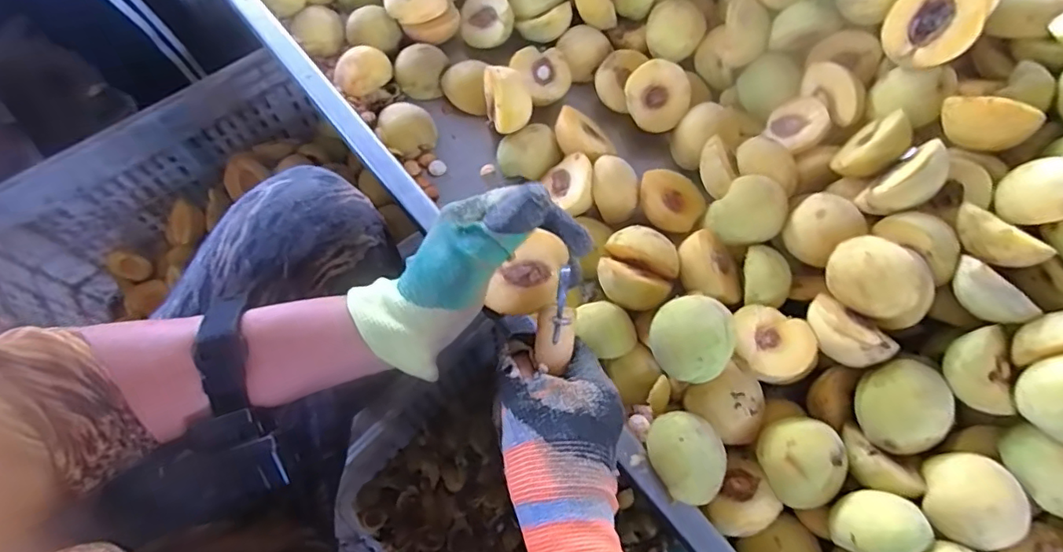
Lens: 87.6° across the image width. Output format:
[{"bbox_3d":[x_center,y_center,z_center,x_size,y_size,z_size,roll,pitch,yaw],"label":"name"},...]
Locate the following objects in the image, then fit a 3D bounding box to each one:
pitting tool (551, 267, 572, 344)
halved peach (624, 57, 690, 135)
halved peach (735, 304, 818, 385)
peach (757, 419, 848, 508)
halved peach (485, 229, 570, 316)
[{"bbox_3d":[0.020,0.017,0.337,0.010,0.006,0.047,7,75,1],"label":"pitting tool"},{"bbox_3d":[0.120,-0.172,0.538,0.059,0.030,0.063,0,96,1],"label":"halved peach"},{"bbox_3d":[0.180,0.050,0.419,0.055,0.034,0.058,1,68,-2],"label":"halved peach"},{"bbox_3d":[0.188,0.131,0.391,0.054,0.047,0.056,1,68,-2],"label":"peach"},{"bbox_3d":[-0.005,-0.005,0.362,0.045,0.056,0.028,5,25,-21],"label":"halved peach"}]

